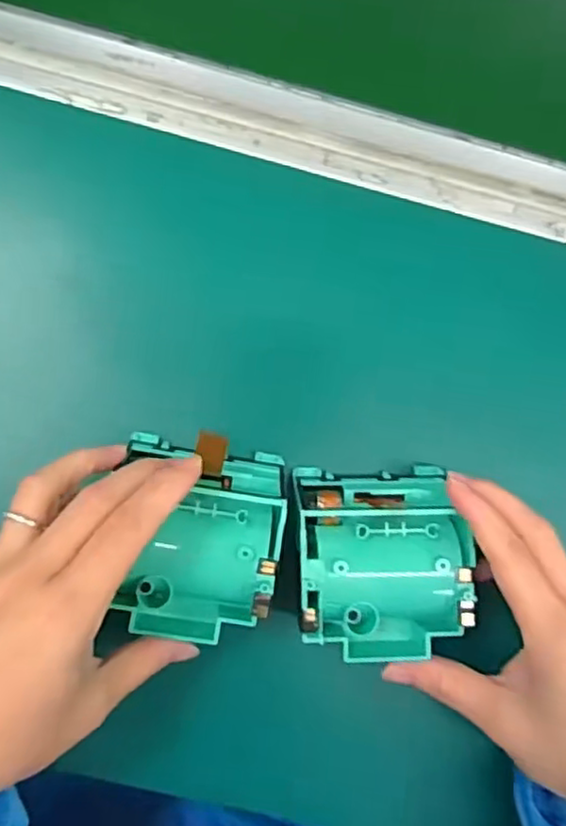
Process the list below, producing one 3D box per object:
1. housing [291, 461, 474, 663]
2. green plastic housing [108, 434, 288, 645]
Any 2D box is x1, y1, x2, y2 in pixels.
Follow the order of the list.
[{"bbox_3d":[0.043,0.065,0.295,0.072,0.032,0.077,-1,86,-5],"label":"housing"},{"bbox_3d":[-0.037,0.055,0.291,0.068,0.031,0.081,8,86,-4],"label":"green plastic housing"}]

